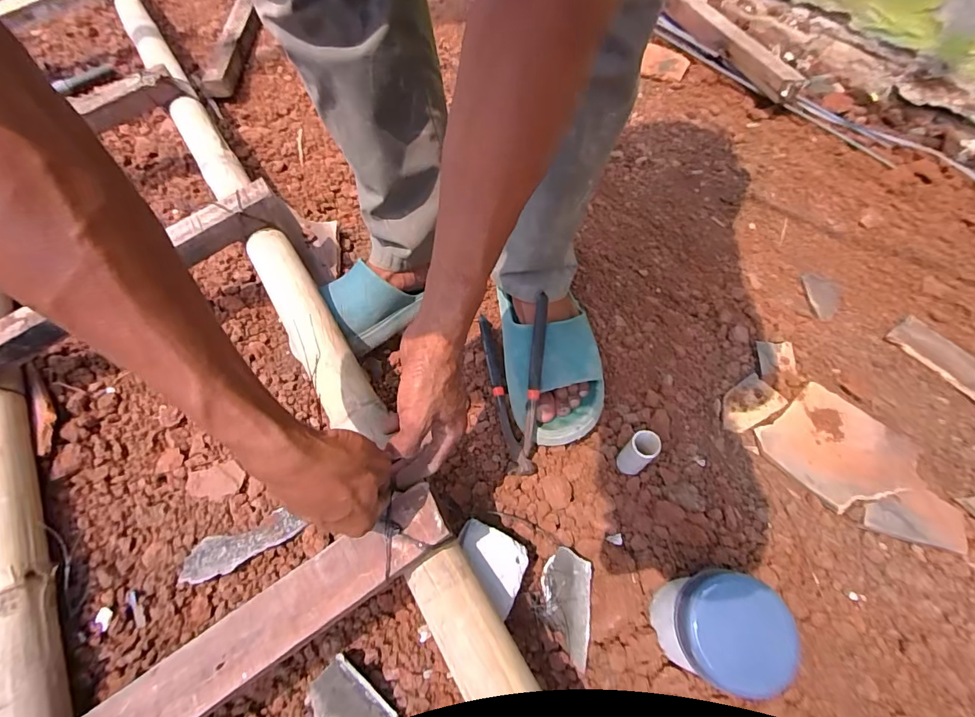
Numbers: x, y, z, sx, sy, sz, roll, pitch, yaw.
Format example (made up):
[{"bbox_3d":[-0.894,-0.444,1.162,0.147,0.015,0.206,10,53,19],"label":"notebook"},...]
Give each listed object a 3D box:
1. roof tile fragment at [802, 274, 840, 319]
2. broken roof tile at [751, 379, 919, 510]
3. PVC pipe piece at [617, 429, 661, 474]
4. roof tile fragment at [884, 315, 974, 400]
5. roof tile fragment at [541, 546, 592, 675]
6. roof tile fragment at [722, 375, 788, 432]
[{"bbox_3d":[0.522,-0.098,0.703,0.044,0.009,0.088,5,62,2],"label":"roof tile fragment"},{"bbox_3d":[0.453,0.117,0.582,0.141,0.015,0.155,-39,69,-19],"label":"broken roof tile"},{"bbox_3d":[0.182,0.115,0.548,0.034,0.069,0.033,0,62,0],"label":"PVC pipe piece"},{"bbox_3d":[0.644,-0.002,0.634,0.058,0.011,0.138,-37,68,-18],"label":"roof tile fragment"},{"bbox_3d":[0.084,0.265,0.487,0.054,0.010,0.108,-5,73,39],"label":"roof tile fragment"},{"bbox_3d":[0.353,0.062,0.613,0.087,0.010,0.052,-31,66,-16],"label":"roof tile fragment"}]

